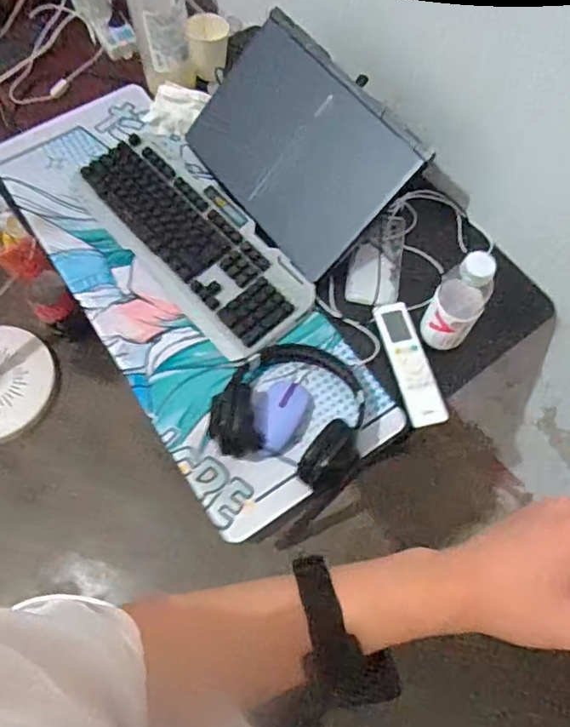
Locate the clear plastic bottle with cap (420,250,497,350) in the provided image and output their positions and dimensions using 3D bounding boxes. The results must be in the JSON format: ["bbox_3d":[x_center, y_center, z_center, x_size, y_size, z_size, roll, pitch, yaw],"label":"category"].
[{"bbox_3d":[0.236,-0.081,0.796,0.069,0.163,0.058,30,69,11],"label":"clear plastic bottle with cap"}]

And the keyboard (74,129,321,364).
[{"bbox_3d":[-0.147,-0.204,0.923,0.174,0.029,0.435,-39,73,-16],"label":"keyboard"}]

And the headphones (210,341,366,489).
[{"bbox_3d":[0.016,0.057,0.801,0.202,0.067,0.184,21,68,7],"label":"headphones"}]

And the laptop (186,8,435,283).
[{"bbox_3d":[0.016,-0.337,0.911,0.362,0.018,0.250,50,116,16],"label":"laptop"}]

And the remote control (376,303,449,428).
[{"bbox_3d":[0.182,-0.002,0.856,0.054,0.017,0.189,-14,68,-7],"label":"remote control"}]

